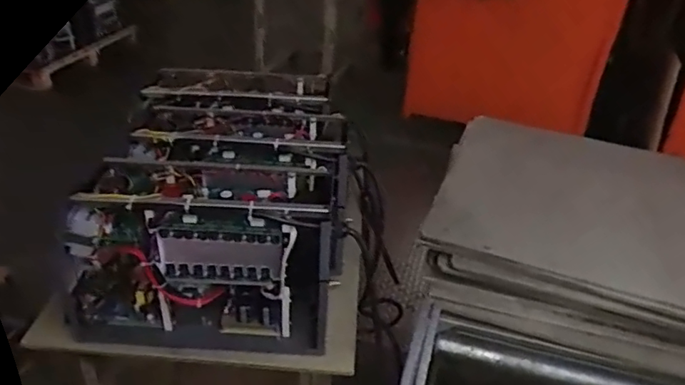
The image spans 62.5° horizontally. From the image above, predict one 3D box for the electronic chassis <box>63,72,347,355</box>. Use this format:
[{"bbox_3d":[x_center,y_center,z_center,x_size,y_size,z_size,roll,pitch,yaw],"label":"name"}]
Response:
[{"bbox_3d":[-0.221,0.001,1.180,0.465,0.298,0.577,6,34,4],"label":"electronic chassis"}]

